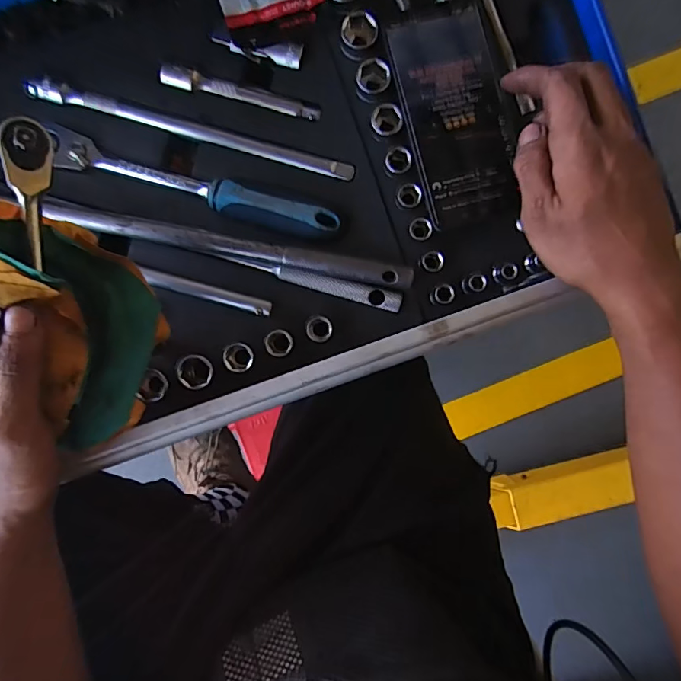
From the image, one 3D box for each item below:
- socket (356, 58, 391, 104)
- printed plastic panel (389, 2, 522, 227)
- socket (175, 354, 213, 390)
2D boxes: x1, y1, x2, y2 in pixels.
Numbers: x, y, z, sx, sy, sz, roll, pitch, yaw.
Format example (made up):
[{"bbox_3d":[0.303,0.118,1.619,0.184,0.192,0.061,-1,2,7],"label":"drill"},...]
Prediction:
[{"bbox_3d":[0.025,-0.197,0.357,0.024,0.020,0.027,10,86,0],"label":"socket"},{"bbox_3d":[0.089,-0.168,0.351,0.077,0.011,0.155,-13,87,-1],"label":"printed plastic panel"},{"bbox_3d":[-0.108,0.024,0.354,0.024,0.027,0.024,0,87,0],"label":"socket"}]

